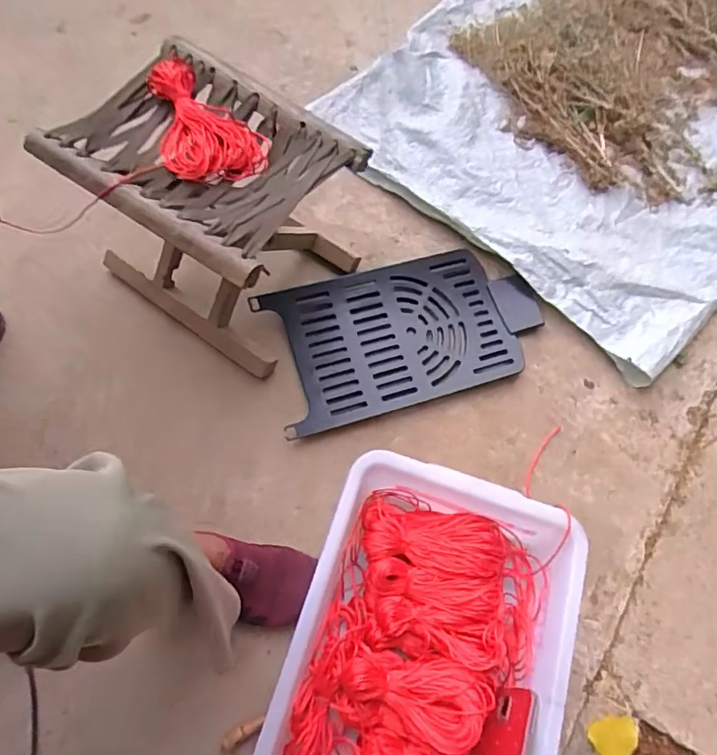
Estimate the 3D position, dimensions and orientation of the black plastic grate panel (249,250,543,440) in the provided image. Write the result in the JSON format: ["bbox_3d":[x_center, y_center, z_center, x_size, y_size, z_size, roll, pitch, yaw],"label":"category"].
[{"bbox_3d":[0.074,-0.068,0.838,0.405,0.027,0.227,-16,66,-9],"label":"black plastic grate panel"}]

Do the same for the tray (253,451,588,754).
[{"bbox_3d":[0.080,0.331,0.641,0.296,0.108,0.415,17,66,6],"label":"tray"}]

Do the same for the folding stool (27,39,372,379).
[{"bbox_3d":[-0.199,-0.212,0.755,0.316,0.284,0.275,36,70,9],"label":"folding stool"}]

